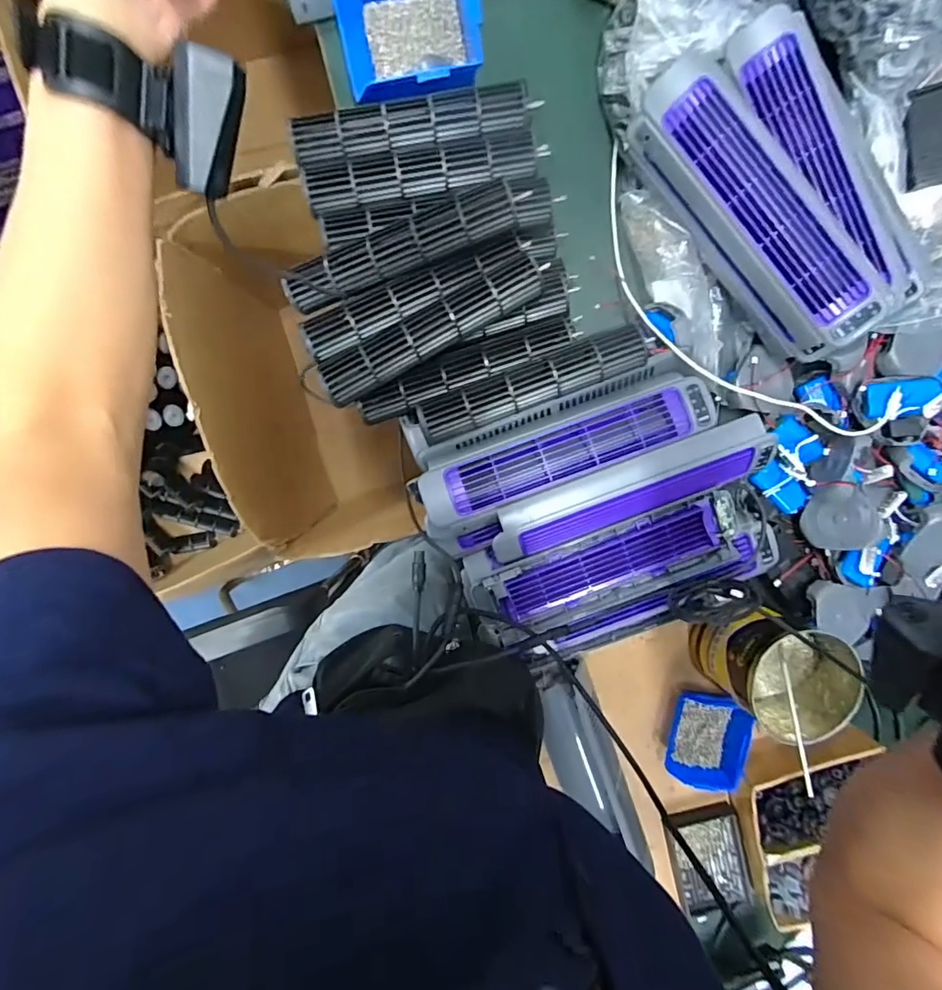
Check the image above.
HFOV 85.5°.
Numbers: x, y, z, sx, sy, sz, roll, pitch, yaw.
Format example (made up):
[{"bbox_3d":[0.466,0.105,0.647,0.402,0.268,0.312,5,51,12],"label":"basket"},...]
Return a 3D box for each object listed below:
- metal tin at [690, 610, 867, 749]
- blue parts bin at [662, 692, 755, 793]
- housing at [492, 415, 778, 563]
[{"bbox_3d":[0.342,0.196,0.580,0.133,0.120,0.118,22,97,-6],"label":"metal tin"},{"bbox_3d":[0.298,0.308,0.641,0.085,0.045,0.118,10,98,-4],"label":"blue parts bin"},{"bbox_3d":[0.162,0.000,0.522,0.289,0.055,0.066,-21,99,1],"label":"housing"}]

